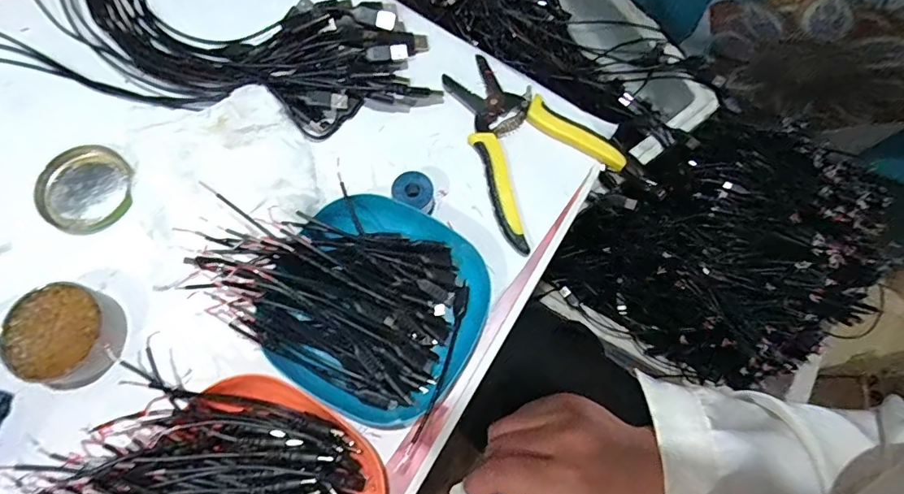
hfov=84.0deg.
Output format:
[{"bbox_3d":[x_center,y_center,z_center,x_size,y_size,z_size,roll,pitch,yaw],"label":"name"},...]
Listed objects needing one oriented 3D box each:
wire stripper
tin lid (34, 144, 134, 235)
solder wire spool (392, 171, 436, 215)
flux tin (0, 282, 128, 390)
[{"bbox_3d":[0.048,-0.086,0.397,0.110,0.013,0.146,-37,80,-13],"label":"wire stripper"},{"bbox_3d":[-0.274,-0.043,0.375,0.068,0.005,0.065,1,74,-4],"label":"tin lid"},{"bbox_3d":[-0.028,-0.040,0.376,0.029,0.029,0.026,10,74,-1],"label":"solder wire spool"},{"bbox_3d":[-0.258,0.061,0.337,0.059,0.033,0.068,-12,75,-7],"label":"flux tin"}]

